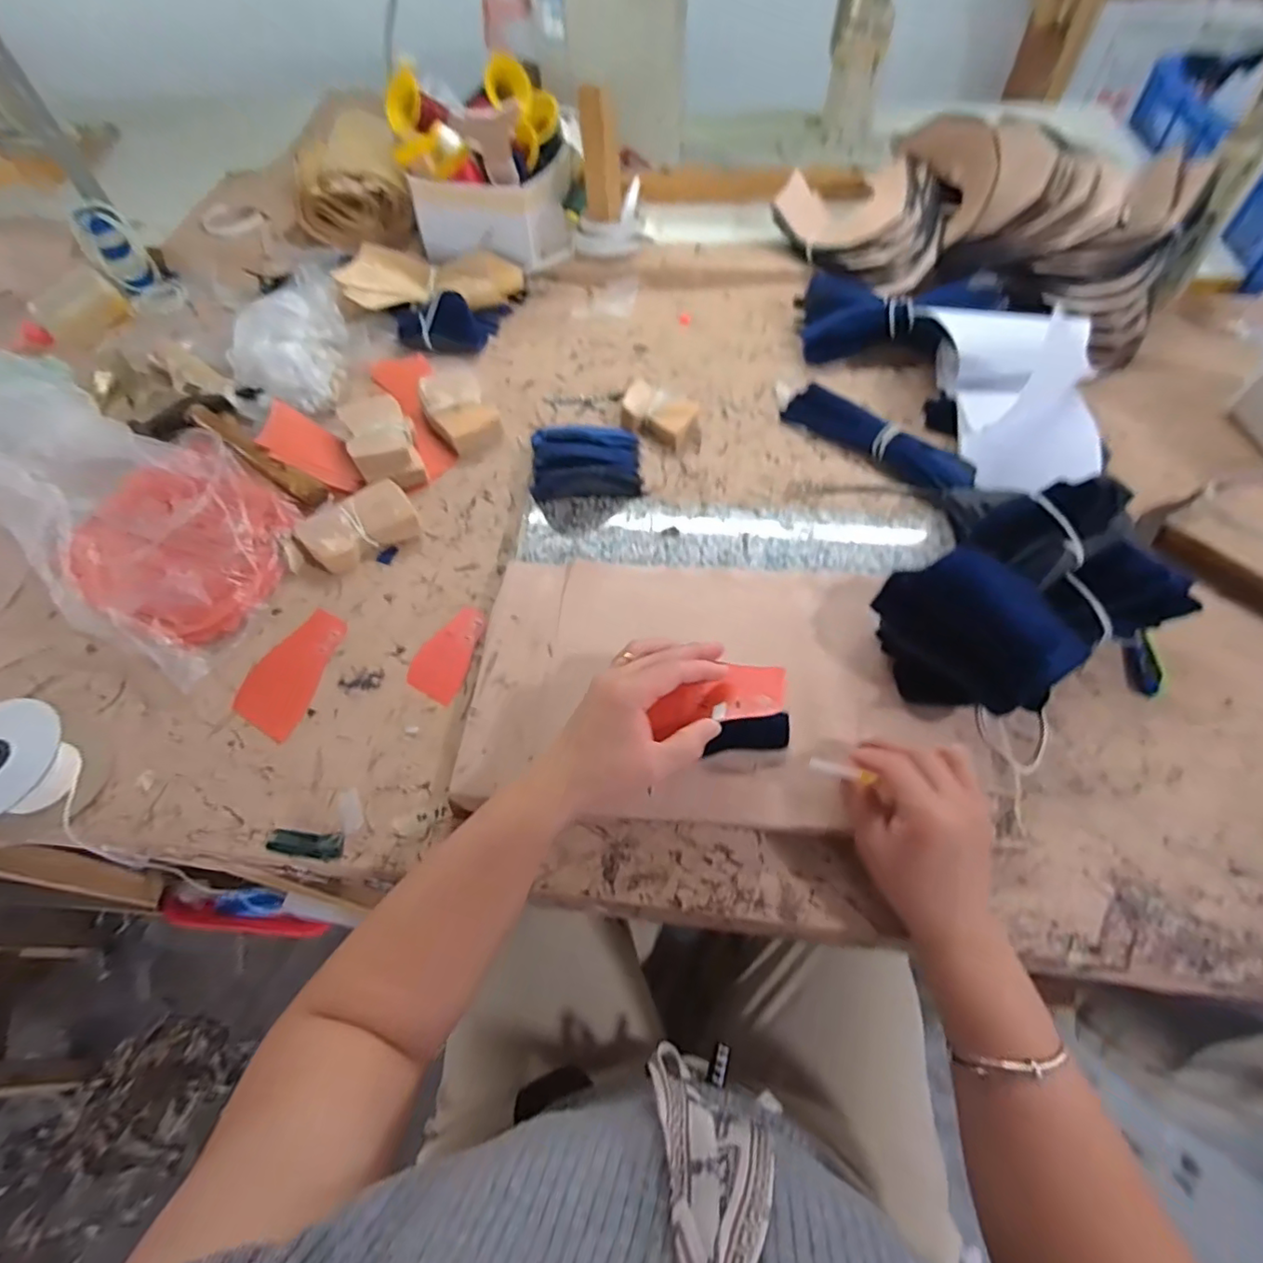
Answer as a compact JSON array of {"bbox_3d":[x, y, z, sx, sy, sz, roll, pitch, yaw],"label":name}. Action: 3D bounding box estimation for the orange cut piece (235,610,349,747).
[{"bbox_3d":[-0.295,0.033,0.507,0.067,0.006,0.117,7,59,7],"label":"orange cut piece"}]

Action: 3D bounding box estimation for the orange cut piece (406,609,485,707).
[{"bbox_3d":[-0.160,0.018,0.510,0.049,0.005,0.090,11,60,9],"label":"orange cut piece"}]

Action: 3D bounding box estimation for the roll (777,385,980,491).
[{"bbox_3d":[0.251,-0.196,0.605,0.196,0.032,0.047,37,67,22],"label":"roll"}]

